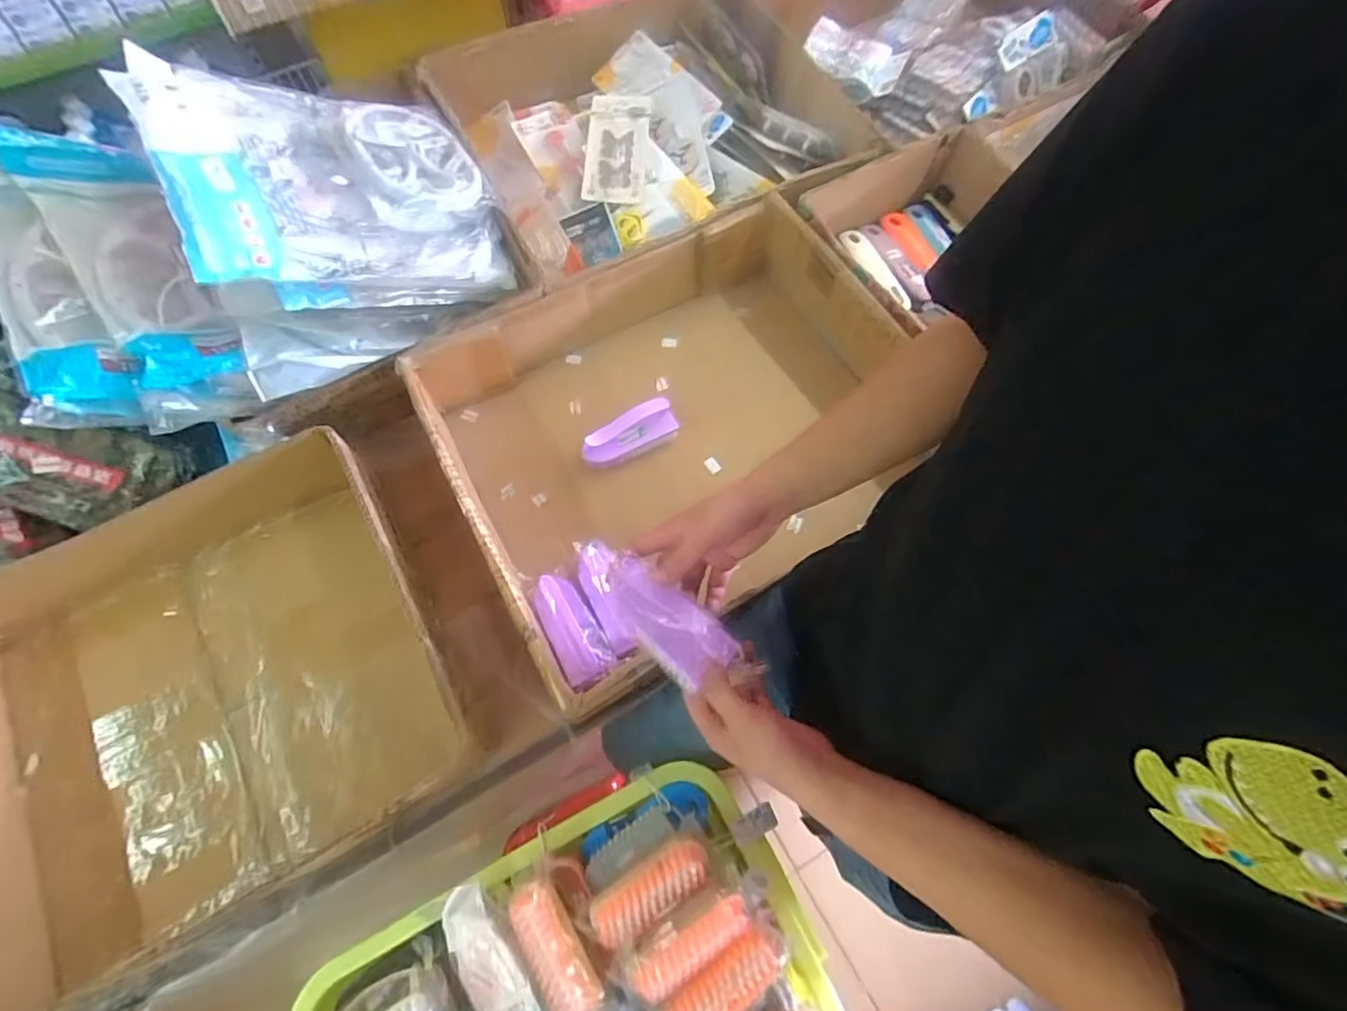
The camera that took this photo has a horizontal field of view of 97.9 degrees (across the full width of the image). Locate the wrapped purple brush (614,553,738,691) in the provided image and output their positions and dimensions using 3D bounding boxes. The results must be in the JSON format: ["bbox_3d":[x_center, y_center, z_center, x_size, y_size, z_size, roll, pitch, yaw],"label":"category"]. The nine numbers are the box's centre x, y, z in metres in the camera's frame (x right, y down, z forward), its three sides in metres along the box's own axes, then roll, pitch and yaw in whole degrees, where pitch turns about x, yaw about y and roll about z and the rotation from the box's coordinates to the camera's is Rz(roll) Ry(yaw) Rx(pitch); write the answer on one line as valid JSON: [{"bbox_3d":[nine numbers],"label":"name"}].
[{"bbox_3d":[-0.007,0.102,0.529,0.132,0.036,0.060,43,73,14],"label":"wrapped purple brush"}]

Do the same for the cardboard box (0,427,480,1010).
[{"bbox_3d":[-0.553,0.231,0.656,0.464,0.159,0.415,-29,72,-12],"label":"cardboard box"}]

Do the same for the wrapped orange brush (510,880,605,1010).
[{"bbox_3d":[-0.116,0.431,0.567,0.056,0.026,0.122,-36,73,-14],"label":"wrapped orange brush"}]

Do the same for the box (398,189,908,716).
[{"bbox_3d":[0.017,-0.098,0.798,0.581,0.188,0.486,-29,72,-12],"label":"box"}]

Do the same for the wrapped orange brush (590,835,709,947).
[{"bbox_3d":[-0.023,0.377,0.576,0.125,0.023,0.047,-28,72,-12],"label":"wrapped orange brush"}]

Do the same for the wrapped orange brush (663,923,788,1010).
[{"bbox_3d":[0.047,0.458,0.556,0.134,0.027,0.046,-34,73,-13],"label":"wrapped orange brush"}]

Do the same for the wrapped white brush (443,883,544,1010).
[{"bbox_3d":[-0.185,0.456,0.582,0.060,0.032,0.145,-32,73,-13],"label":"wrapped white brush"}]

